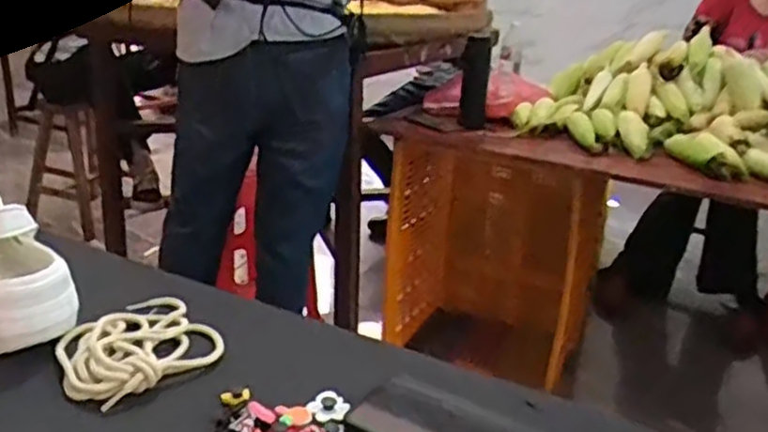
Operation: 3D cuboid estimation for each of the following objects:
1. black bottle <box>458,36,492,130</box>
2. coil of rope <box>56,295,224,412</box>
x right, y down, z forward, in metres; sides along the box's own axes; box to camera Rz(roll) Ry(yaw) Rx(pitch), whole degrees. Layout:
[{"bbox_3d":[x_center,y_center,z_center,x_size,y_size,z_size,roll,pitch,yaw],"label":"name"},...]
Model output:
[{"bbox_3d":[0.234,-0.347,1.868,0.075,0.224,0.071,7,21,9],"label":"black bottle"},{"bbox_3d":[-0.210,0.103,0.602,0.122,0.020,0.132,-14,26,-38],"label":"coil of rope"}]

